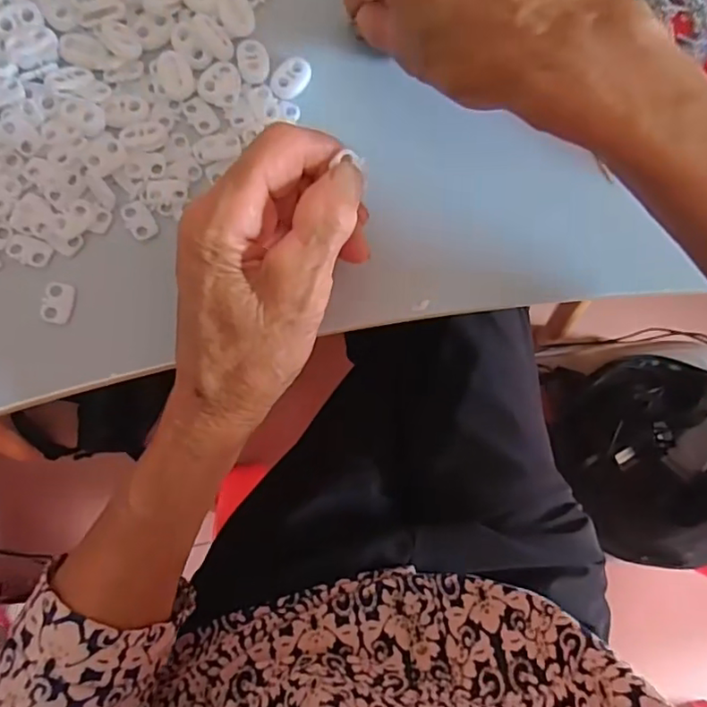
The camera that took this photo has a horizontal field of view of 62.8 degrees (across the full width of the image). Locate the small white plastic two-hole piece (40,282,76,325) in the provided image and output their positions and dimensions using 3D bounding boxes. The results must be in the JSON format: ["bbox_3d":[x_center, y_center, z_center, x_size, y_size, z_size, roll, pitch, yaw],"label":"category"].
[{"bbox_3d":[-0.131,-0.022,0.258,0.011,0.007,0.018,12,84,-5],"label":"small white plastic two-hole piece"}]

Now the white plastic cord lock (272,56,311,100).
[{"bbox_3d":[-0.030,-0.133,0.279,0.015,0.004,0.022,38,83,-2],"label":"white plastic cord lock"}]

